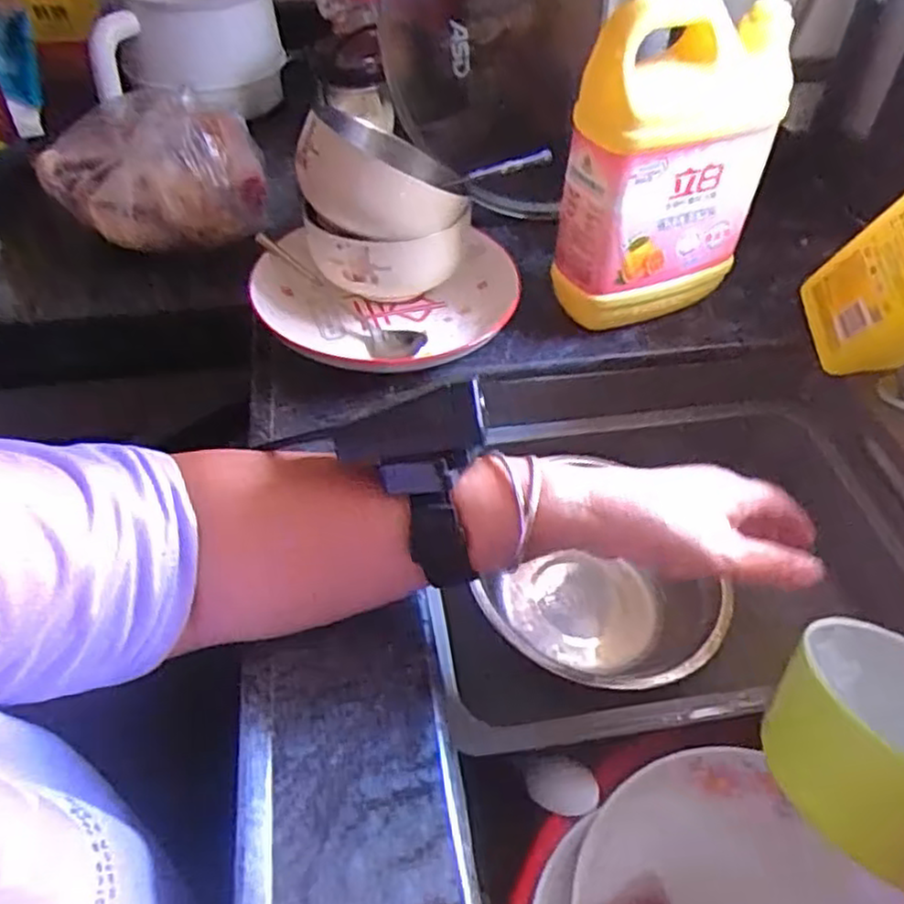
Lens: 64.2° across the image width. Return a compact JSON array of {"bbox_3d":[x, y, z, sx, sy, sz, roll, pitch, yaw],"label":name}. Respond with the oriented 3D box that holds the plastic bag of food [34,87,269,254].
[{"bbox_3d":[-0.239,-0.238,0.578,0.161,0.101,0.125,18,49,14],"label":"plastic bag of food"}]

